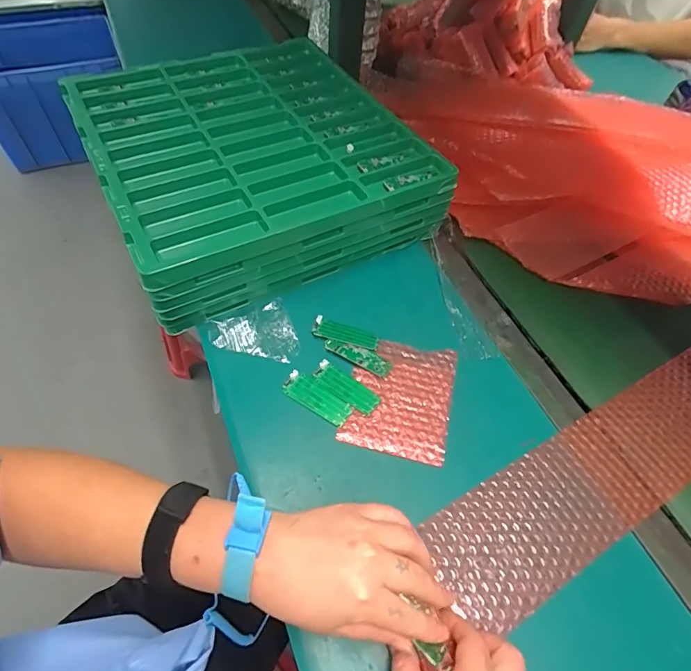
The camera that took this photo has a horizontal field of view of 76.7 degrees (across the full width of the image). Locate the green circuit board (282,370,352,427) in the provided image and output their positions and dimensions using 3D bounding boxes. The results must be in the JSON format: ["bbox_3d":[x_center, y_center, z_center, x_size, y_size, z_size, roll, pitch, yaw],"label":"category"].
[{"bbox_3d":[-0.028,0.062,0.442,0.074,0.005,0.029,29,60,15],"label":"green circuit board"}]

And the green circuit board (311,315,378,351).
[{"bbox_3d":[0.000,0.000,0.483,0.074,0.008,0.025,19,58,9],"label":"green circuit board"}]

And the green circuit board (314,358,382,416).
[{"bbox_3d":[0.001,0.054,0.449,0.073,0.005,0.027,32,60,17],"label":"green circuit board"}]

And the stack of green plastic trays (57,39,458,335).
[{"bbox_3d":[-0.124,-0.234,0.587,0.364,0.104,0.391,-23,60,-18],"label":"stack of green plastic trays"}]

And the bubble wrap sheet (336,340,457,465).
[{"bbox_3d":[0.057,0.062,0.448,0.100,0.004,0.125,13,57,5],"label":"bubble wrap sheet"}]

